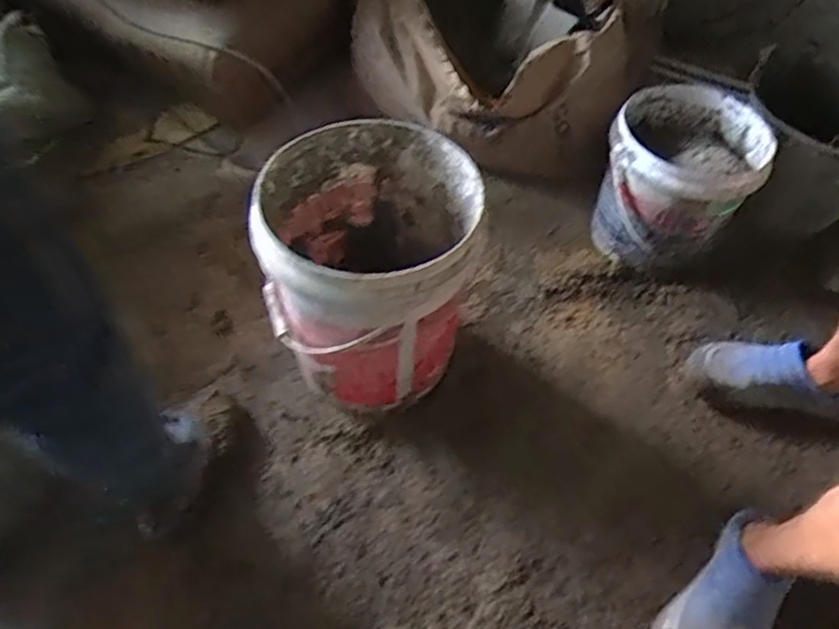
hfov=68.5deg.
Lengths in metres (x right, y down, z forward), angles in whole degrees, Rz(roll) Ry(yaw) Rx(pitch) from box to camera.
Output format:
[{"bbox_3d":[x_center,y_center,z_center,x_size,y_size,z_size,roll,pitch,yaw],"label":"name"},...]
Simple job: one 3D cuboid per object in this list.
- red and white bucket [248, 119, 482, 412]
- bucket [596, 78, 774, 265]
[{"bbox_3d":[-0.071,-0.061,0.905,0.289,0.320,0.295,1,53,-1],"label":"red and white bucket"},{"bbox_3d":[0.474,-0.235,1.161,0.258,0.254,0.300,23,55,15],"label":"bucket"}]

